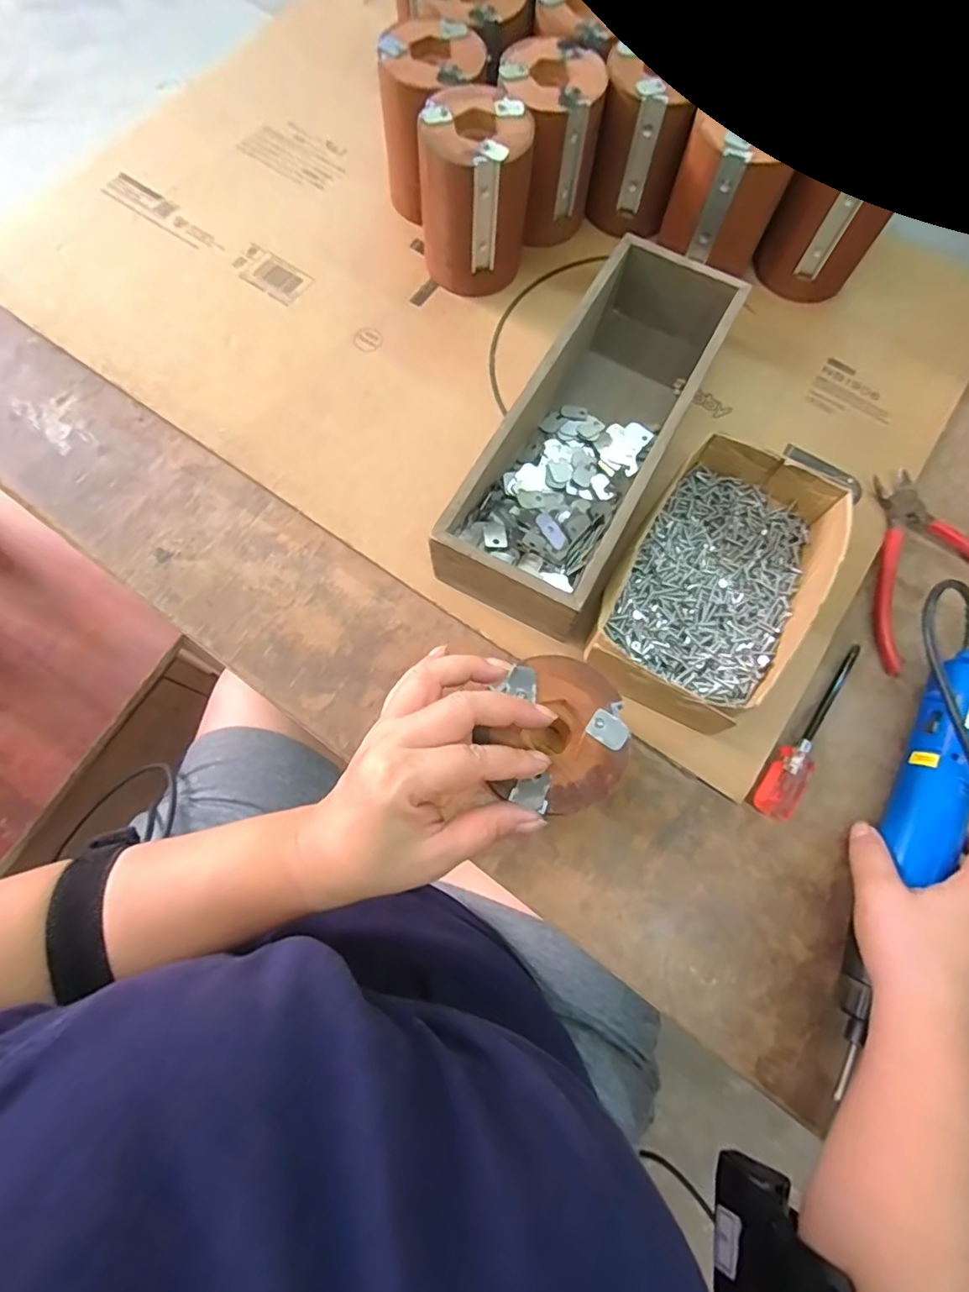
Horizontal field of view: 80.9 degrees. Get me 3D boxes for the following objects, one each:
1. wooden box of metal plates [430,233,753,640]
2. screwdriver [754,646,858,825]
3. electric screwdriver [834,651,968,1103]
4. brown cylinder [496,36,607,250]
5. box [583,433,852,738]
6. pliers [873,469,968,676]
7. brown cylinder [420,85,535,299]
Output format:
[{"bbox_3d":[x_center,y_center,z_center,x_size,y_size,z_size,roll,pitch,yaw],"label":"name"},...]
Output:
[{"bbox_3d":[0.078,-0.149,0.399,0.100,0.069,0.290,28,76,7],"label":"wooden box of metal plates"},{"bbox_3d":[0.217,0.052,0.375,0.022,0.020,0.139,35,77,8],"label":"screwdriver"},{"bbox_3d":[0.258,0.115,0.343,0.042,0.033,0.262,28,77,7],"label":"electric screwdriver"},{"bbox_3d":[0.047,-0.391,0.448,0.076,0.098,0.081,-31,77,-9],"label":"brown cylinder"},{"bbox_3d":[0.150,-0.039,0.375,0.112,0.061,0.189,31,76,7],"label":"box"},{"bbox_3d":[0.315,-0.063,0.409,0.126,0.013,0.126,-23,76,-7],"label":"pliers"},{"bbox_3d":[-0.006,-0.339,0.432,0.075,0.102,0.077,0,74,-1],"label":"brown cylinder"}]

